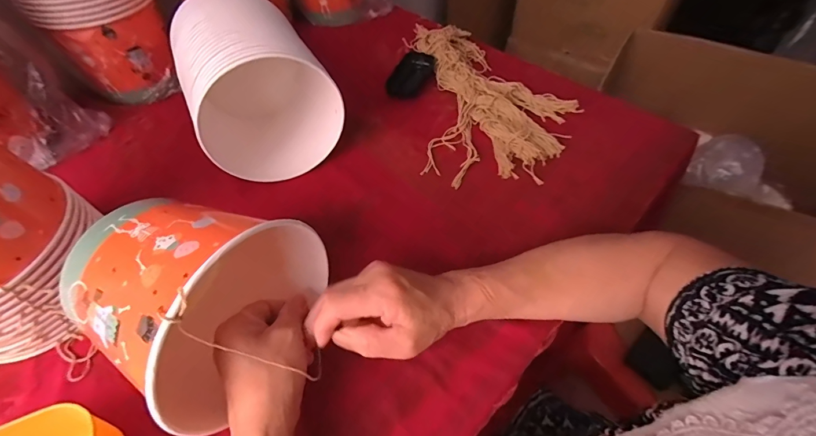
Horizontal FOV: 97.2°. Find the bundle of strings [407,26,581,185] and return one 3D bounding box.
[{"bbox_3d":[0.129,-0.204,0.558,0.223,0.030,0.356,-3,54,-1],"label":"bundle of strings"}]

